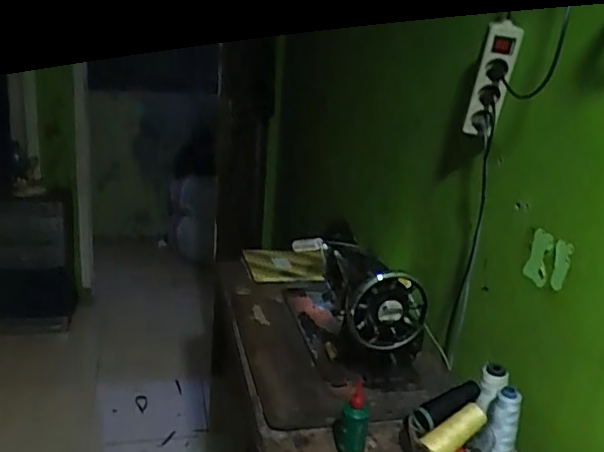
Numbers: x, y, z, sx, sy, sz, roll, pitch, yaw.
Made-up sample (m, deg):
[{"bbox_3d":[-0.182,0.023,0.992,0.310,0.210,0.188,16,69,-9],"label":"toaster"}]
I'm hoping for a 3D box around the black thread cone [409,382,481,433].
[{"bbox_3d":[0.222,0.271,0.871,0.128,0.036,0.043,-22,28,-23],"label":"black thread cone"}]

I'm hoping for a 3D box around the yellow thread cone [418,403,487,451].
[{"bbox_3d":[0.224,0.302,0.836,0.110,0.040,0.038,-26,30,-25],"label":"yellow thread cone"}]

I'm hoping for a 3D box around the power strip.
[{"bbox_3d":[0.304,-0.230,0.923,0.051,0.193,0.031,4,38,-2],"label":"power strip"}]

